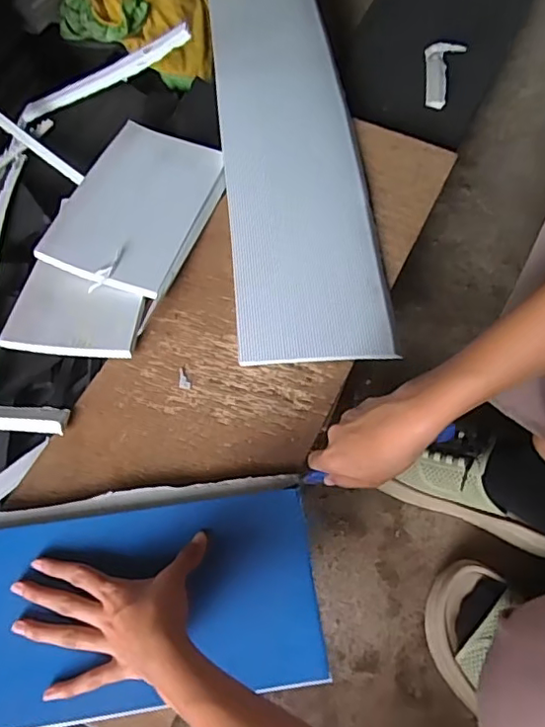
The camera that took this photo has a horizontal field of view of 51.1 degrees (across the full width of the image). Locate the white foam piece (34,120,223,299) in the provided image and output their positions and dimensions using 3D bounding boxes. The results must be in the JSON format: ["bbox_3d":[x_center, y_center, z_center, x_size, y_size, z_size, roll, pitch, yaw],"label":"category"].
[{"bbox_3d":[-0.155,-0.180,0.647,0.133,0.024,0.214,23,66,-5],"label":"white foam piece"}]

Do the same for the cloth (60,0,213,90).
[{"bbox_3d":[-0.167,-0.485,0.768,0.188,0.104,0.176,13,64,5],"label":"cloth"}]

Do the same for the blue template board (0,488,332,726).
[{"bbox_3d":[-0.106,0.193,0.464,0.281,0.012,0.154,-7,64,-5],"label":"blue template board"}]

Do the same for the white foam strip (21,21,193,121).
[{"bbox_3d":[-0.193,-0.317,0.635,0.289,0.023,0.013,-1,57,36],"label":"white foam strip"}]

